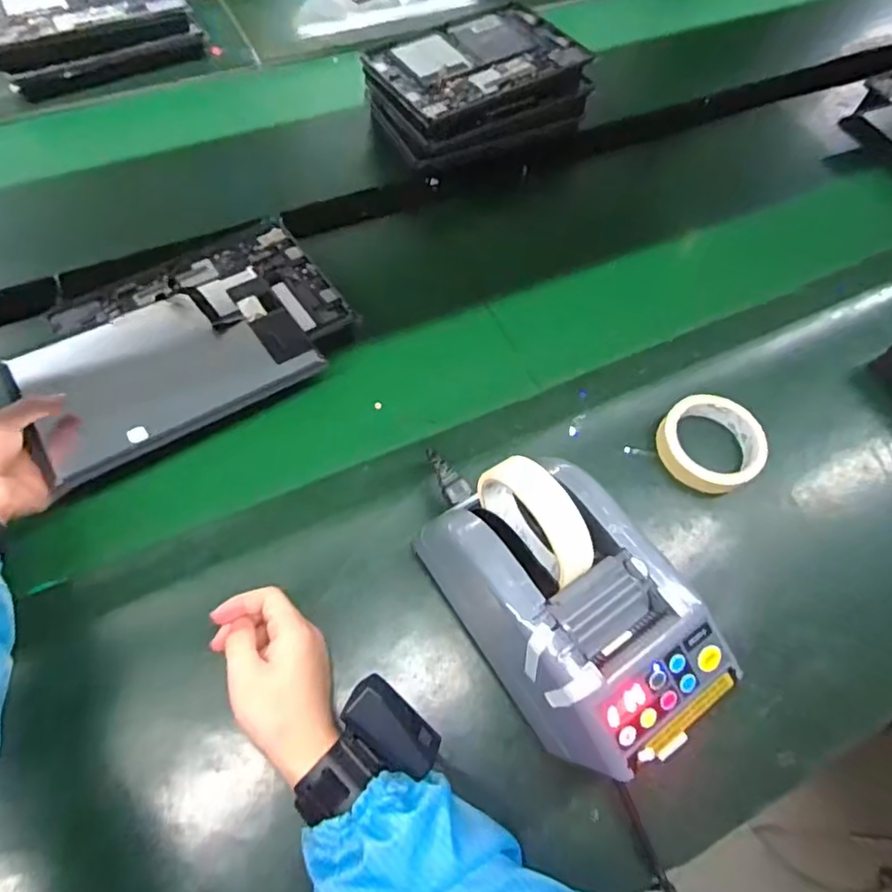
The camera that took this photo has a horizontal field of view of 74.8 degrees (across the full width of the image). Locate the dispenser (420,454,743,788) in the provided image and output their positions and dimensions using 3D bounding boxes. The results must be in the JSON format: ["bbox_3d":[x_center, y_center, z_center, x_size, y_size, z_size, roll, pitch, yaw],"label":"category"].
[{"bbox_3d":[0.083,0.117,0.415,0.122,0.160,0.195,-26,66,-16],"label":"dispenser"}]

